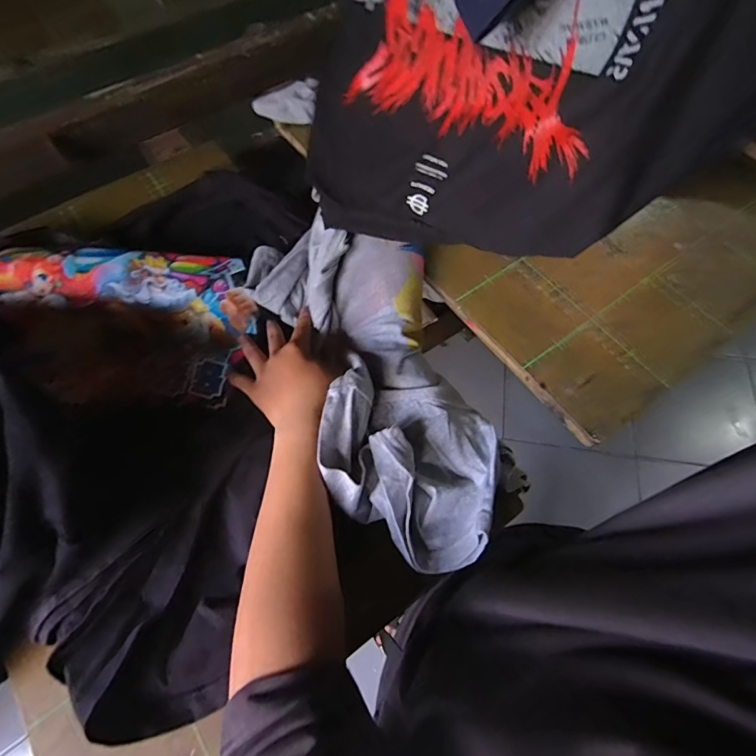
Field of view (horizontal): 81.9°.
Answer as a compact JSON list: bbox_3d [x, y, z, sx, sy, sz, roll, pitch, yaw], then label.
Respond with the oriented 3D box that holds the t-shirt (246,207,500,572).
[{"bbox_3d":[0.002,-0.009,0.394,0.153,0.062,0.336,-20,66,-8],"label":"t-shirt"}]

